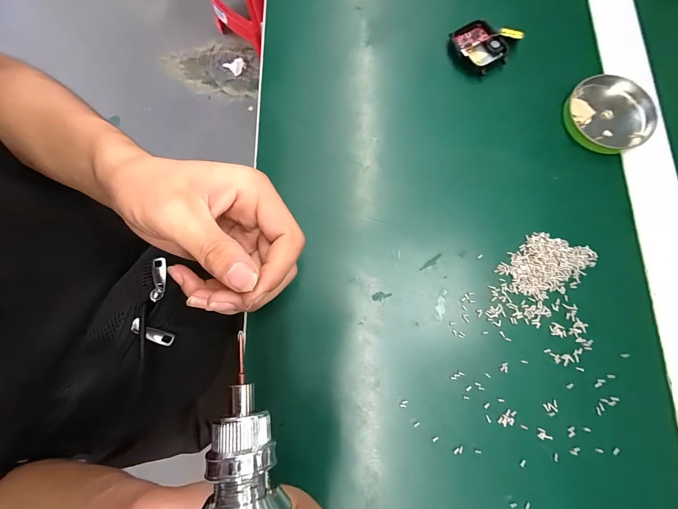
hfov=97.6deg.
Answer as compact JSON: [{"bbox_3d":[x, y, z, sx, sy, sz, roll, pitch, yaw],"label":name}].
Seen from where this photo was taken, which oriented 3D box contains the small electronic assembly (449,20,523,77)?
[{"bbox_3d":[0.120,-0.176,0.253,0.051,0.014,0.040,27,80,7],"label":"small electronic assembly"}]

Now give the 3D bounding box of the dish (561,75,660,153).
[{"bbox_3d":[0.219,-0.113,0.241,0.065,0.011,0.063,31,80,8],"label":"dish"}]

